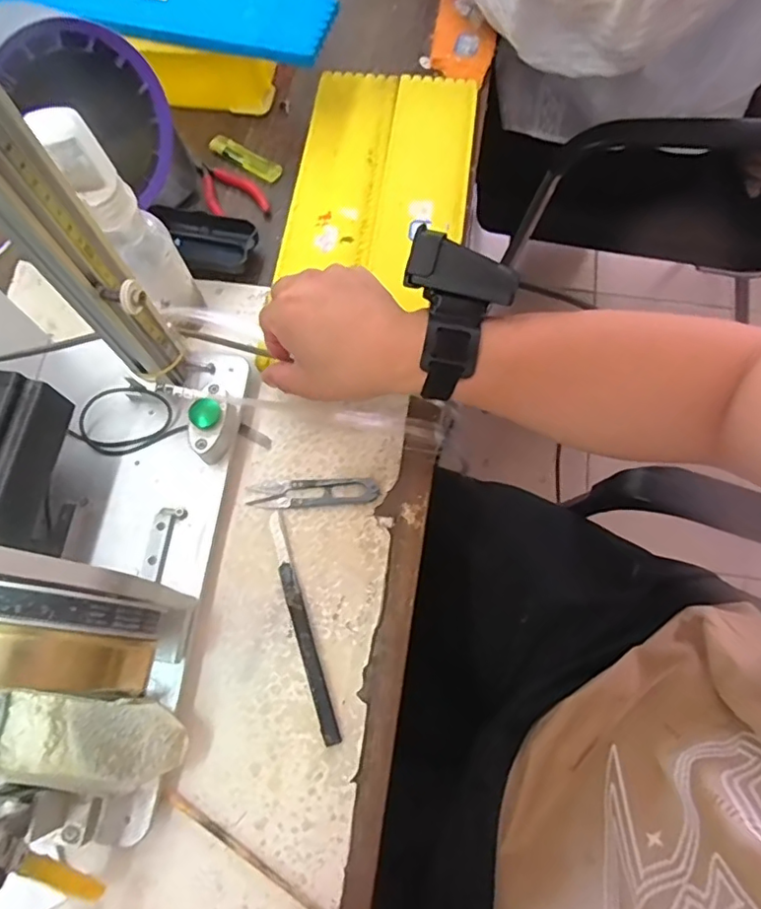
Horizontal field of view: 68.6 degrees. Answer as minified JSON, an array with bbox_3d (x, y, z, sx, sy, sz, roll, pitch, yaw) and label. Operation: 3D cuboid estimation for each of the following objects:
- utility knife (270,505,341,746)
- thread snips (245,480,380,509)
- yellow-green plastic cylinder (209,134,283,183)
[{"bbox_3d":[-0.059,0.123,0.410,0.012,0.013,0.167,-18,71,-5],"label":"utility knife"},{"bbox_3d":[-0.053,0.029,0.440,0.102,0.006,0.022,-4,71,-1],"label":"thread snips"},{"bbox_3d":[-0.137,-0.300,0.562,0.082,0.010,0.022,30,74,11],"label":"yellow-green plastic cylinder"}]

